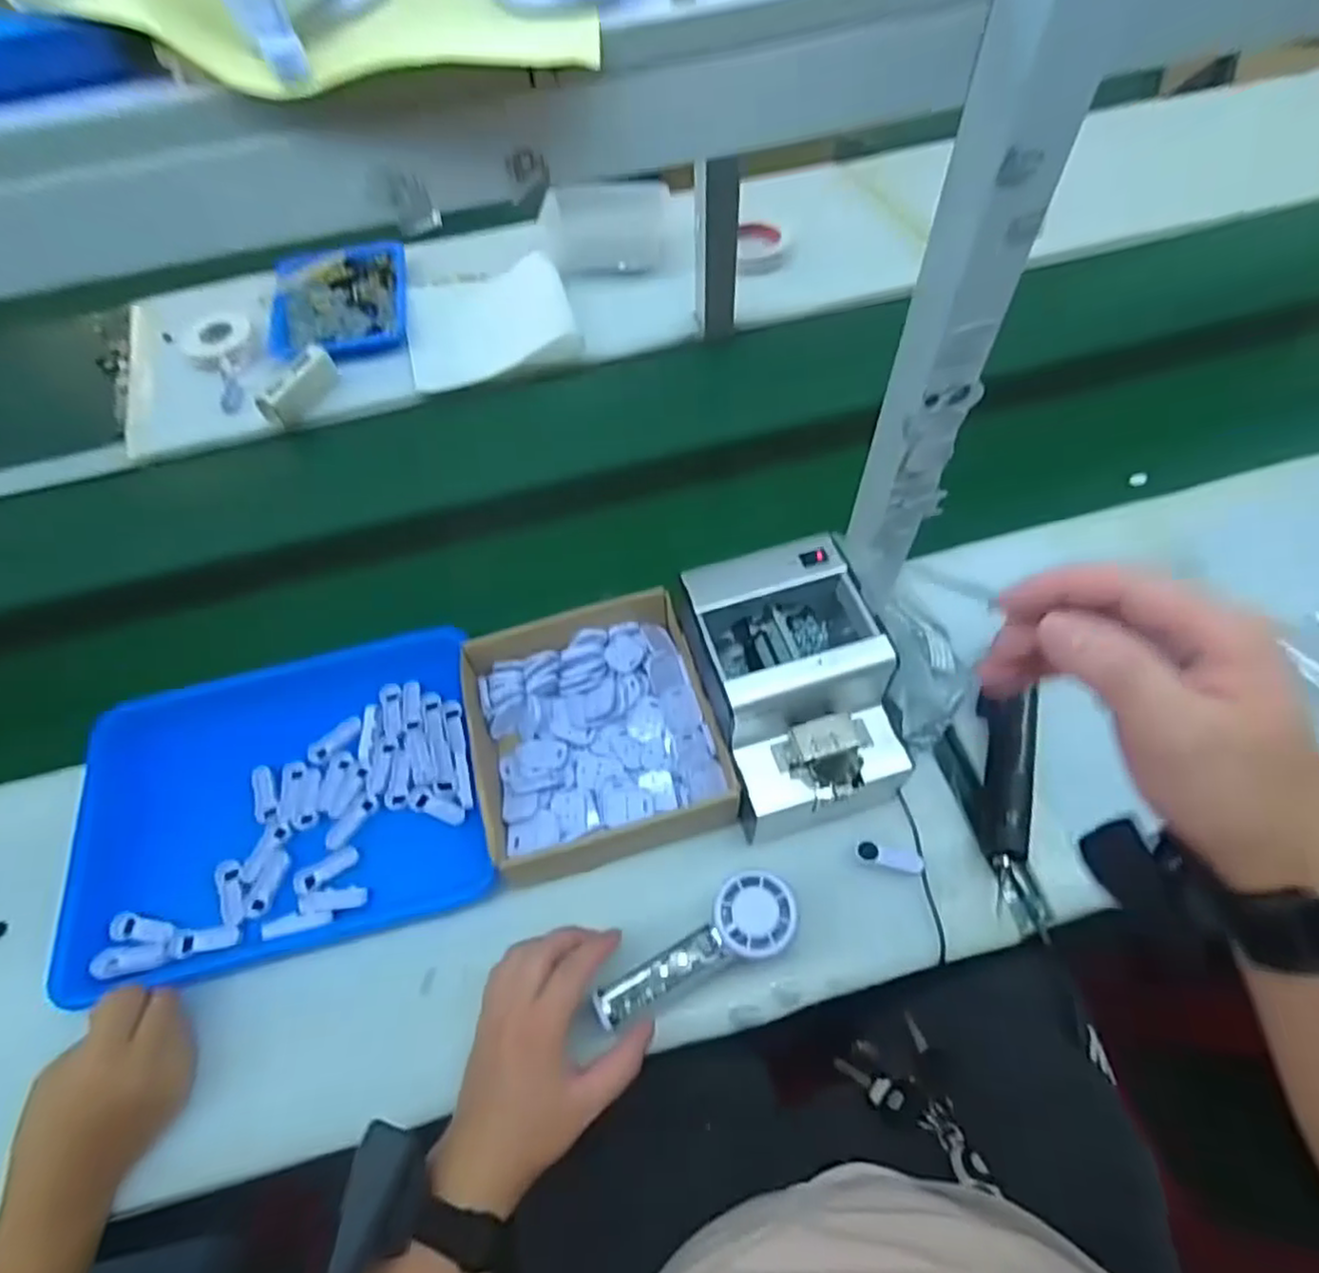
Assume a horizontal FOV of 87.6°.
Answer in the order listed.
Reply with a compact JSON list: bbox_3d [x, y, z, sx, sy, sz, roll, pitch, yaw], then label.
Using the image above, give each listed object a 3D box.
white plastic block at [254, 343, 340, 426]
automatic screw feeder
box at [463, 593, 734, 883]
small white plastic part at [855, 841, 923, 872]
[{"bbox_3d":[-0.435,-0.304,0.833,0.040,0.031,0.114,17,62,13],"label":"white plastic block"},{"bbox_3d":[0.102,0.043,0.539,0.130,0.138,0.177,-19,60,-7],"label":"automatic screw feeder"},{"bbox_3d":[-0.054,0.075,0.575,0.191,0.058,0.219,-17,60,-6],"label":"box"},{"bbox_3d":[0.178,0.171,0.530,0.050,0.008,0.016,12,61,11],"label":"small white plastic part"}]

